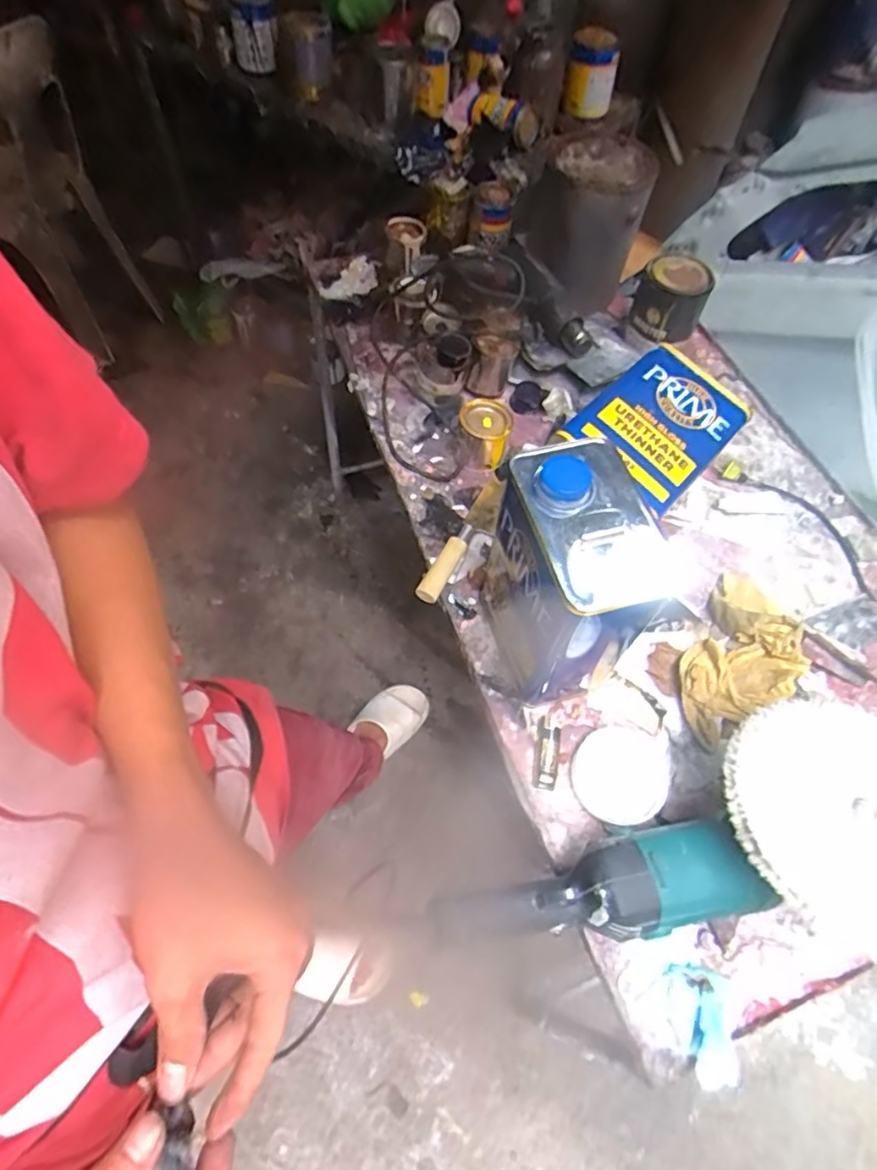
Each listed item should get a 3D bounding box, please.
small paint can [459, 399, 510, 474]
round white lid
[{"bbox_3d":[0.066,-0.216,0.866,0.071,0.067,0.081,2,57,0],"label":"small paint can"},{"bbox_3d":[0.199,0.202,0.644,0.111,0.016,0.094,-15,59,-11],"label":"round white lid"}]

